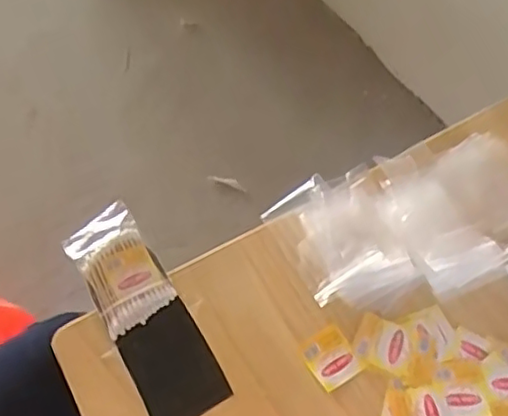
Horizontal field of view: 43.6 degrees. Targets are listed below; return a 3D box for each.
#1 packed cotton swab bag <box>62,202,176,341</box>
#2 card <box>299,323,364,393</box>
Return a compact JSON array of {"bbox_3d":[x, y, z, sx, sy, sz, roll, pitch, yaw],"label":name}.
[{"bbox_3d":[-0.114,0.051,0.535,0.061,0.019,0.106,-29,59,-16],"label":"packed cotton swab bag"},{"bbox_3d":[0.060,0.116,0.493,0.038,0.004,0.043,-26,58,-15],"label":"card"}]

